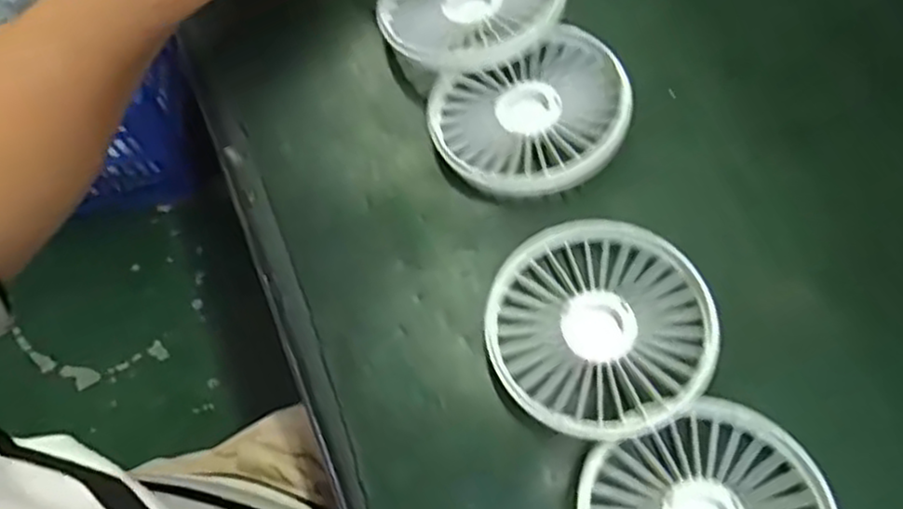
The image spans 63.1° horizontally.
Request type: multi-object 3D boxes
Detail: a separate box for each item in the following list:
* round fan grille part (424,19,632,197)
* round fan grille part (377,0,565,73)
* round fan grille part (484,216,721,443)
[{"bbox_3d":[0.037,-0.061,0.331,0.085,0.022,0.075,-18,69,-5],"label":"round fan grille part"},{"bbox_3d":[0.012,-0.117,0.353,0.086,0.020,0.073,-26,54,-1],"label":"round fan grille part"},{"bbox_3d":[0.060,0.029,0.297,0.084,0.018,0.090,-1,69,1],"label":"round fan grille part"}]

